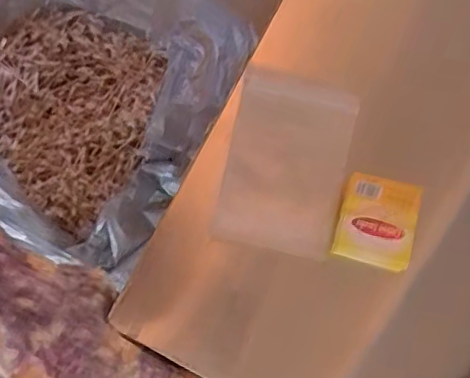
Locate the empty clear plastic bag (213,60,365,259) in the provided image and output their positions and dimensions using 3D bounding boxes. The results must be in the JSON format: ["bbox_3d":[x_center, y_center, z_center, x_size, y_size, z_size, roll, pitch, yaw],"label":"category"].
[{"bbox_3d":[0.031,-0.017,0.334,0.069,0.008,0.107,12,79,3],"label":"empty clear plastic bag"}]

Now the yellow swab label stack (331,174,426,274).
[{"bbox_3d":[0.079,0.018,0.315,0.041,0.012,0.047,16,79,3],"label":"yellow swab label stack"}]

